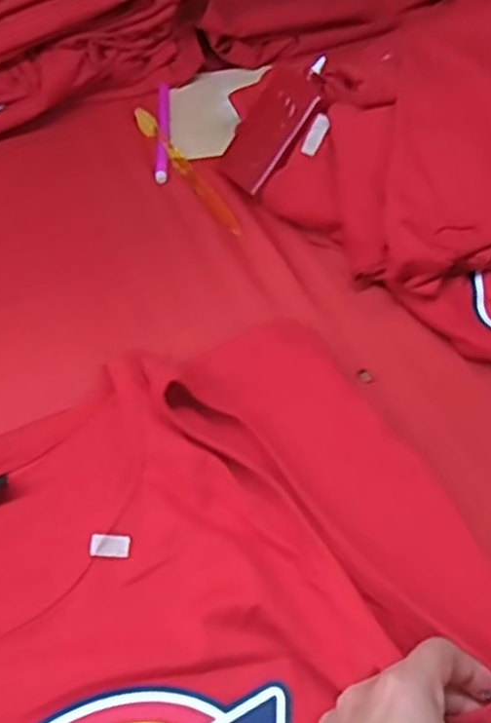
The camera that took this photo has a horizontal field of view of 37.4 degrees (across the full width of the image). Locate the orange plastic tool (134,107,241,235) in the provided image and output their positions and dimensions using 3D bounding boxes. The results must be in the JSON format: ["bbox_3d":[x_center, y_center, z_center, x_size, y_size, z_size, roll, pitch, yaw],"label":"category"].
[{"bbox_3d":[-0.054,-0.174,0.646,0.016,0.019,0.181,-28,55,-16],"label":"orange plastic tool"}]

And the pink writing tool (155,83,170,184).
[{"bbox_3d":[-0.077,-0.217,0.680,0.011,0.015,0.139,-4,52,2],"label":"pink writing tool"}]

